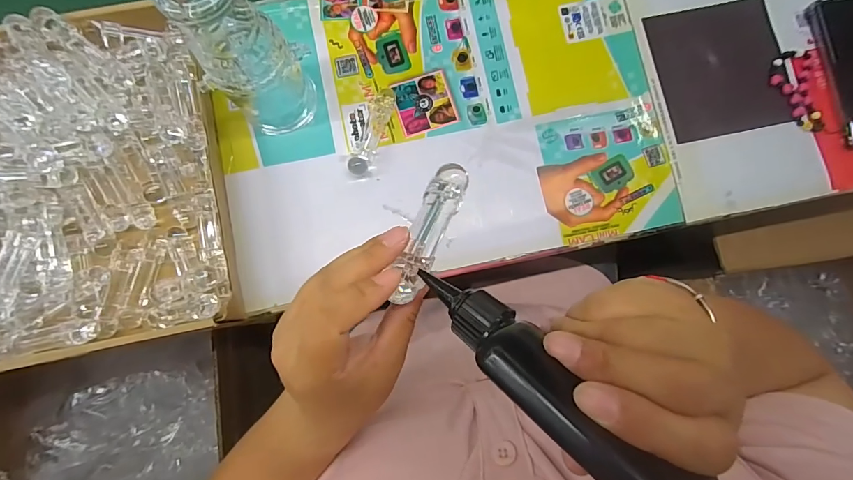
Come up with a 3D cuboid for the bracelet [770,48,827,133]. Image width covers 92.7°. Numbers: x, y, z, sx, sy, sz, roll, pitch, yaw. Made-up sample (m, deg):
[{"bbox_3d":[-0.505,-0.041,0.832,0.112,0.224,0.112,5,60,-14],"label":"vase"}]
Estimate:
[{"bbox_3d":[0.395,-0.160,0.435,0.048,0.005,0.087,-1,83,-1],"label":"bracelet"}]

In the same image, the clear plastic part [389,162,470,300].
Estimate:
[{"bbox_3d":[0.003,-0.007,0.234,0.021,0.017,0.089,22,61,2],"label":"clear plastic part"}]

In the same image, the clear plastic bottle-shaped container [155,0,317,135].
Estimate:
[{"bbox_3d":[-0.149,-0.151,0.356,0.060,0.168,0.075,18,83,2],"label":"clear plastic bottle-shaped container"}]

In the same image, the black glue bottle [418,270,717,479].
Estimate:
[{"bbox_3d":[0.045,0.055,0.163,0.028,0.024,0.130,-44,54,-5],"label":"black glue bottle"}]

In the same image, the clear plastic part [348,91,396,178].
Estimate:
[{"bbox_3d":[-0.055,-0.113,0.418,0.023,0.016,0.098,16,83,1],"label":"clear plastic part"}]

